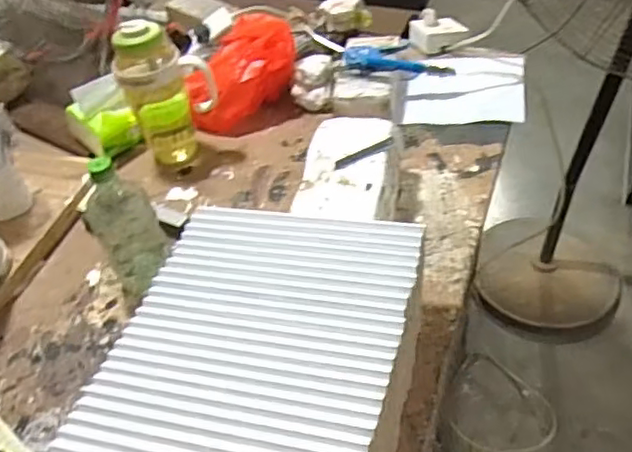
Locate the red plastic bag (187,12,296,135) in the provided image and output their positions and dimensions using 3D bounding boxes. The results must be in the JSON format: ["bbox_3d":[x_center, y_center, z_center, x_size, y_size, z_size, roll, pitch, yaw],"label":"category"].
[{"bbox_3d":[-0.122,-0.247,1.009,0.180,0.129,0.085,-28,50,-21],"label":"red plastic bag"}]

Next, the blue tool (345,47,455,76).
[{"bbox_3d":[0.132,-0.261,1.005,0.176,0.031,0.045,8,47,12],"label":"blue tool"}]

